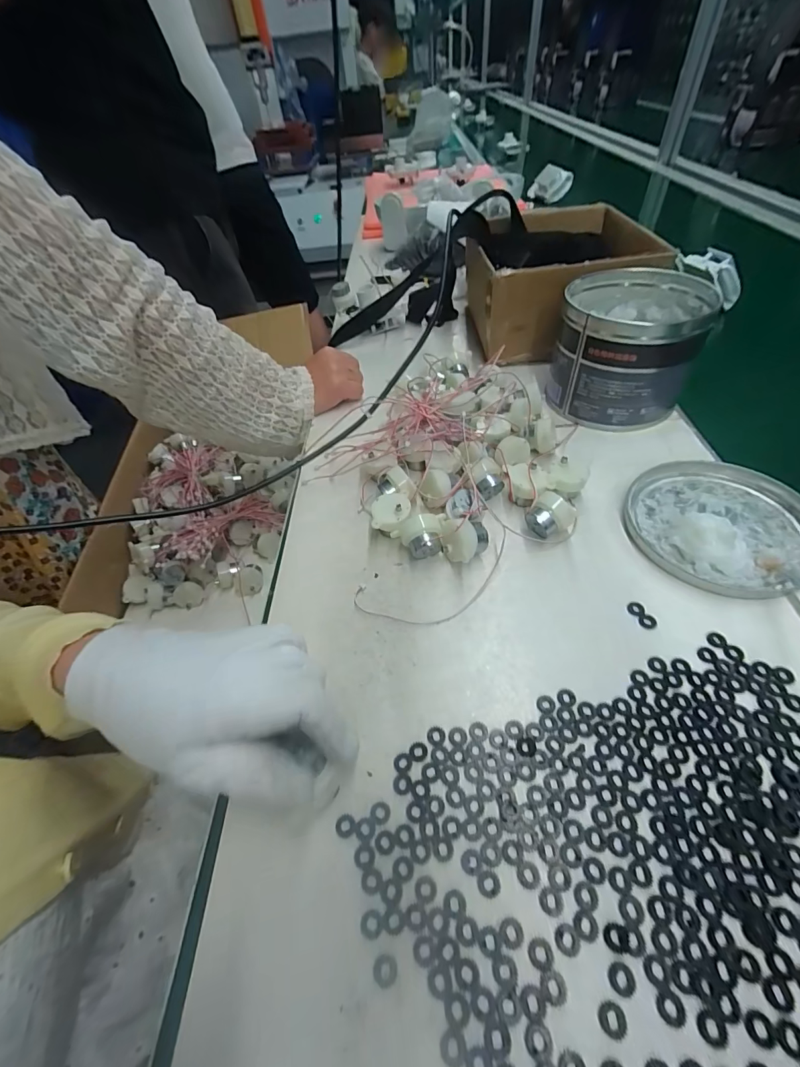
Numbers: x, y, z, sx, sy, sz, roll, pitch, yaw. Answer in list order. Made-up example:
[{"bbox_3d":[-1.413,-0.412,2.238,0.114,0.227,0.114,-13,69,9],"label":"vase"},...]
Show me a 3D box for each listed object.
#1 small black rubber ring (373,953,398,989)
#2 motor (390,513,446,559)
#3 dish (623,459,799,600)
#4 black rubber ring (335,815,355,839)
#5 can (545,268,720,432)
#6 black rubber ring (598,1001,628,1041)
[{"bbox_3d":[-0.006,0.190,0.179,0.011,0.004,0.010,-3,49,4],"label":"small black rubber ring"},{"bbox_3d":[0.016,0.004,0.319,0.040,0.035,0.027,-12,49,-4],"label":"motor"},{"bbox_3d":[0.250,-0.012,0.318,0.135,0.025,0.125,-3,49,4],"label":"dish"},{"bbox_3d":[-0.029,0.152,0.214,0.010,0.004,0.010,-3,49,4],"label":"black rubber ring"},{"bbox_3d":[0.221,-0.183,0.412,0.124,0.101,0.131,-2,51,2],"label":"can"},{"bbox_3d":[0.085,0.194,0.164,0.010,0.004,0.010,-3,49,4],"label":"black rubber ring"}]

